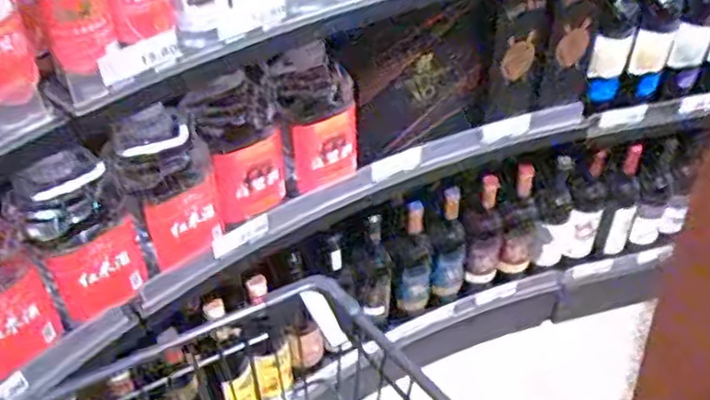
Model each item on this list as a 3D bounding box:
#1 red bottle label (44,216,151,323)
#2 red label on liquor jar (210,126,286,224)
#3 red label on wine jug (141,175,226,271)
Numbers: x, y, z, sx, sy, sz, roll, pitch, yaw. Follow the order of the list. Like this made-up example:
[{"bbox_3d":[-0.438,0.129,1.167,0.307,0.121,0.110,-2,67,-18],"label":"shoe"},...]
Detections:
[{"bbox_3d":[-0.306,0.087,0.842,0.107,0.105,0.016,-32,51,-30],"label":"red bottle label"},{"bbox_3d":[-0.142,-0.031,0.950,0.105,0.121,0.012,-29,49,-27],"label":"red label on liquor jar"},{"bbox_3d":[-0.217,0.029,0.902,0.102,0.104,0.011,-32,50,-29],"label":"red label on wine jug"}]

